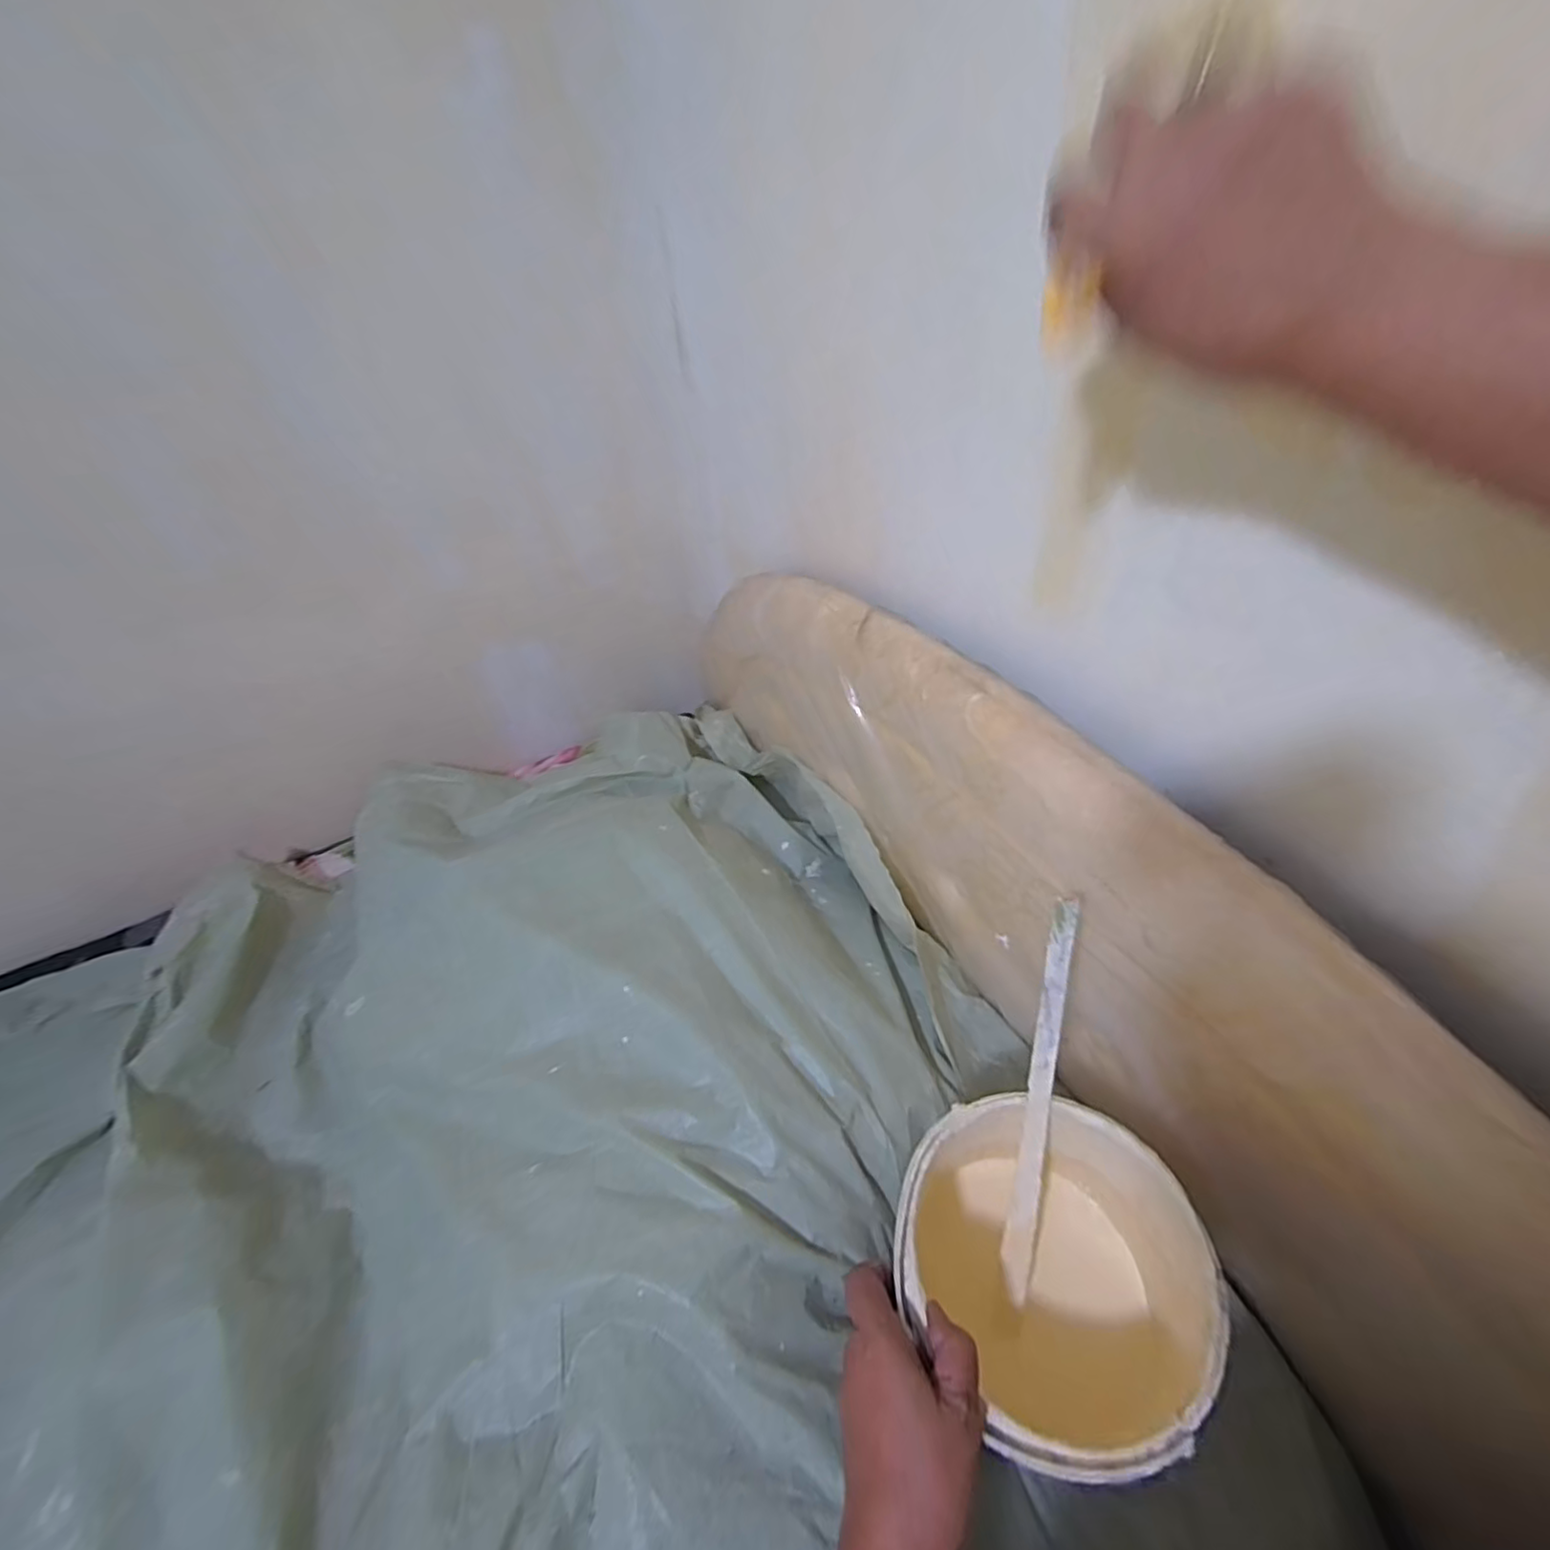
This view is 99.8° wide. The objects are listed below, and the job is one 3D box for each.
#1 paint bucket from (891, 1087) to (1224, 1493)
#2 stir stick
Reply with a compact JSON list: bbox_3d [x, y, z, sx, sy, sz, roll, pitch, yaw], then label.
[{"bbox_3d":[0.172,0.332,0.439,0.183,0.142,0.178,-3,48,3],"label":"paint bucket"},{"bbox_3d":[0.180,0.223,0.445,0.019,0.281,0.009,7,4,11],"label":"stir stick"}]

